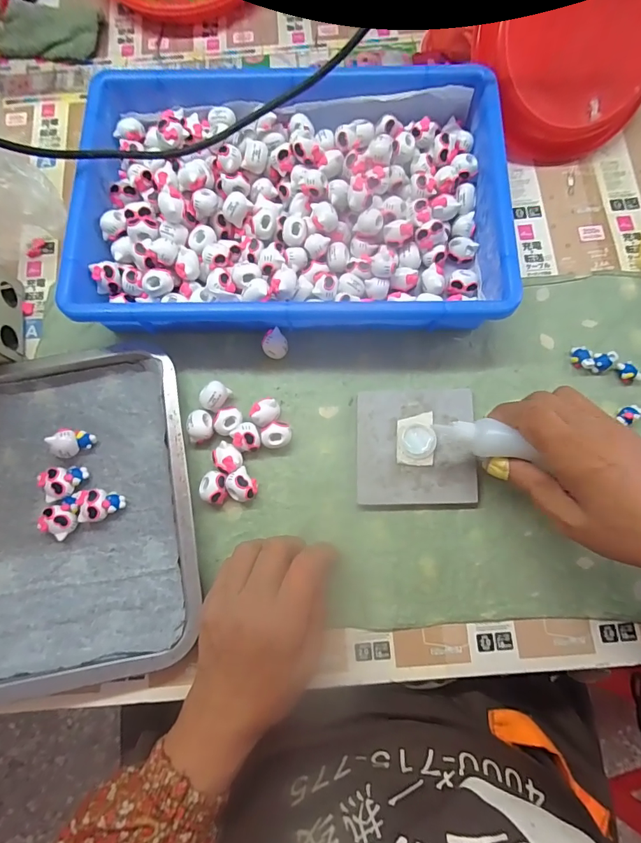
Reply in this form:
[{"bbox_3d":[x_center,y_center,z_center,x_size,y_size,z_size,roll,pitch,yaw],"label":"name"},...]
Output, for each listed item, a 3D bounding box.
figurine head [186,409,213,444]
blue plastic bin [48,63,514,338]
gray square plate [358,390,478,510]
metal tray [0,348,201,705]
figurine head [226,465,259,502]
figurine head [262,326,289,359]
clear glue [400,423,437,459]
[{"bbox_3d":[-0.100,0.004,0.351,0.020,0.018,0.027,10,78,3],"label":"figurine head"},{"bbox_3d":[-0.025,-0.197,0.378,0.366,0.059,0.256,-1,78,0],"label":"blue plastic bin"},{"bbox_3d":[0.080,0.022,0.354,0.097,0.010,0.098,1,78,1],"label":"gray square plate"},{"bbox_3d":[-0.259,0.080,0.337,0.304,0.029,0.258,-11,78,-2],"label":"metal tray"},{"bbox_3d":[-0.064,0.054,0.343,0.025,0.024,0.023,0,78,0],"label":"figurine head"},{"bbox_3d":[-0.040,-0.067,0.370,0.022,0.027,0.023,0,78,0],"label":"figurine head"},{"bbox_3d":[0.082,0.016,0.347,0.029,0.006,0.029,0,78,0],"label":"clear glue"}]

